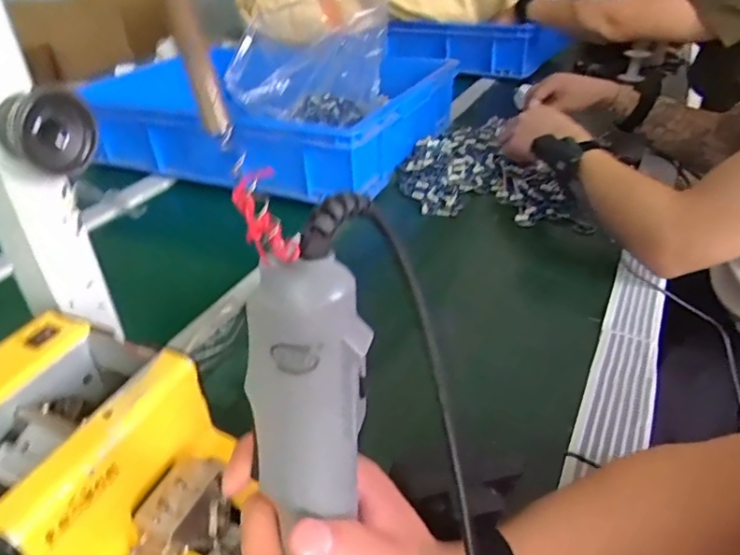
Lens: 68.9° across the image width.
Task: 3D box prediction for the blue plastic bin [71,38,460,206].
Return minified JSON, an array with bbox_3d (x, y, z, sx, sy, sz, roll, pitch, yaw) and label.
[{"bbox_3d":[-0.173,-0.297,0.974,0.544,0.137,0.376,15,38,23],"label":"blue plastic bin"}]

